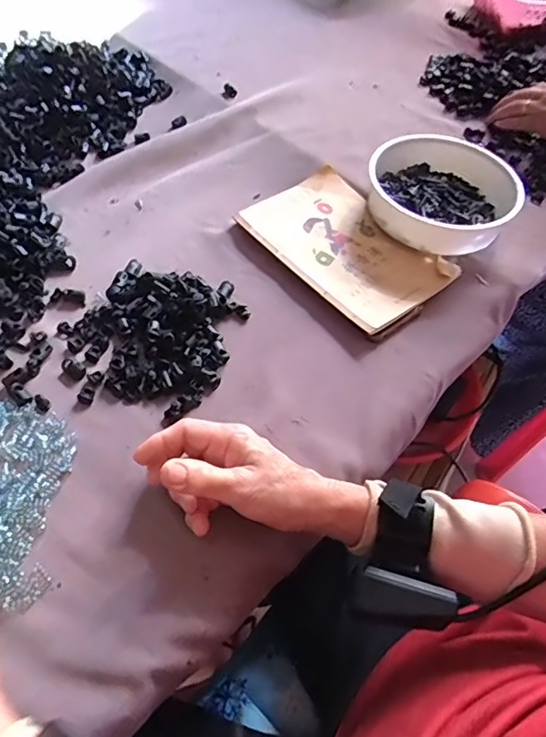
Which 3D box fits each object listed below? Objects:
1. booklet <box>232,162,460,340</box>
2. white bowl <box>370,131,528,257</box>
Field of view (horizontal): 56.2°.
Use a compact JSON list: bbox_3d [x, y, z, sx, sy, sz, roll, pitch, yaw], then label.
[{"bbox_3d":[0.081,-0.131,0.552,0.144,0.013,0.208,-34,66,-23],"label":"booklet"},{"bbox_3d":[0.189,-0.198,0.580,0.160,0.050,0.167,2,57,-3],"label":"white bowl"}]

